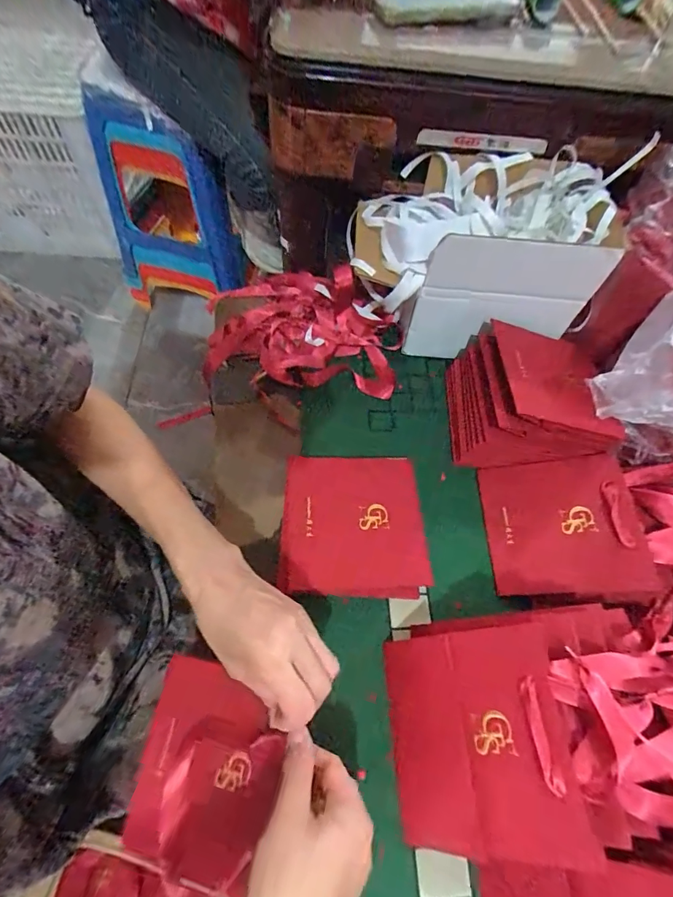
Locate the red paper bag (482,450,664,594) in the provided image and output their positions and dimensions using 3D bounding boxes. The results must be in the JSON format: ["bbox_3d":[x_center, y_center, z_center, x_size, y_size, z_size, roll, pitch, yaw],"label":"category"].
[{"bbox_3d":[0.225,0.079,0.420,0.135,0.013,0.133,-9,72,20],"label":"red paper bag"}]

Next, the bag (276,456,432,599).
[{"bbox_3d":[0.016,0.077,0.426,0.144,0.012,0.143,0,71,-7],"label":"bag"}]

